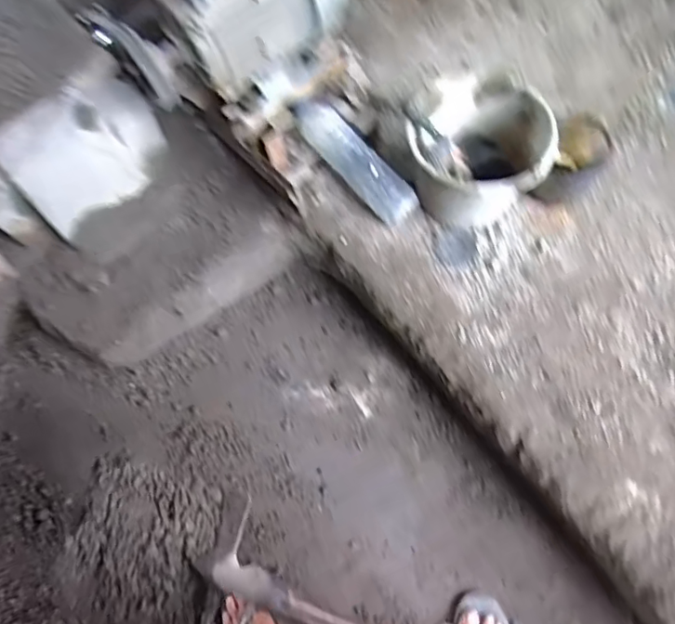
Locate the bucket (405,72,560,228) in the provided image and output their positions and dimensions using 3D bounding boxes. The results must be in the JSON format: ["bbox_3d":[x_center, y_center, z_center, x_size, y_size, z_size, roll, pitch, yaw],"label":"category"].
[{"bbox_3d":[0.274,-0.306,1.088,0.252,0.195,0.253,0,70,1],"label":"bucket"}]

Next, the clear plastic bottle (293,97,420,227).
[{"bbox_3d":[0.033,-0.307,1.106,0.306,0.071,0.073,45,76,-4],"label":"clear plastic bottle"}]

